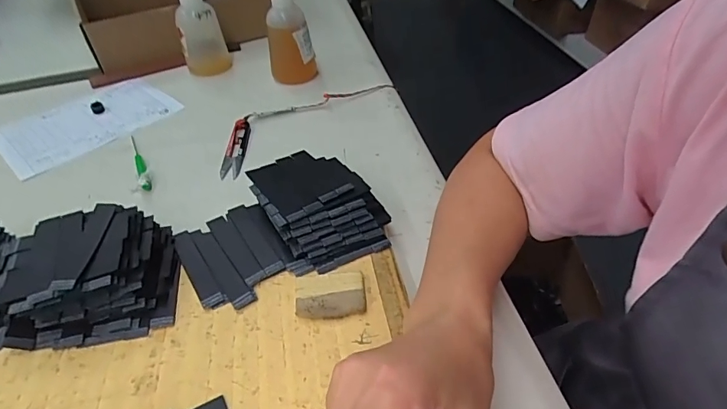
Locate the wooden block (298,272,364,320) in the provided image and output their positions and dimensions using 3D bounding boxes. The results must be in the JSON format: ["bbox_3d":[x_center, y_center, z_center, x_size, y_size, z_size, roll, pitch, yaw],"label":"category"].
[{"bbox_3d":[-0.026,0.070,0.350,0.053,0.008,0.042,-7,42,0],"label":"wooden block"}]

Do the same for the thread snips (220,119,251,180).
[{"bbox_3d":[-0.150,-0.069,0.523,0.024,0.017,0.100,-5,42,2],"label":"thread snips"}]

